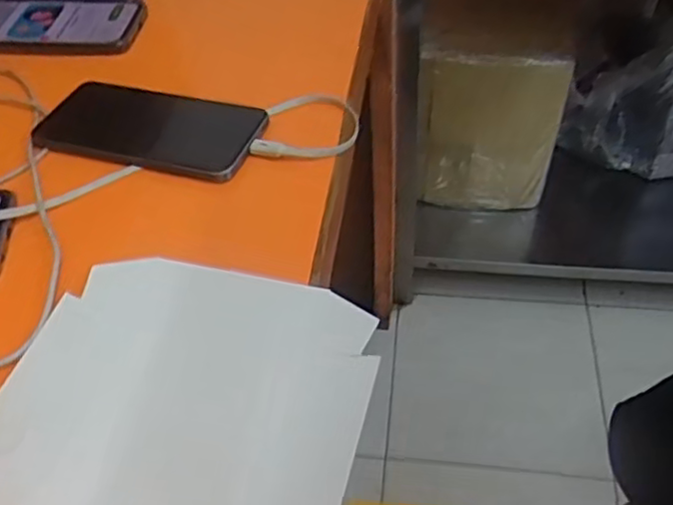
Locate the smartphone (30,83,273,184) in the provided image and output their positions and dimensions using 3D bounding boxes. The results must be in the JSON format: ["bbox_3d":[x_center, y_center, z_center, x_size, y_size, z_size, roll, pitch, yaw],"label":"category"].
[{"bbox_3d":[-0.137,-0.091,0.495,0.162,0.012,0.076,12,48,15],"label":"smartphone"}]

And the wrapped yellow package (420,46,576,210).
[{"bbox_3d":[0.278,-0.215,1.243,0.259,0.336,0.047,-1,45,6],"label":"wrapped yellow package"}]

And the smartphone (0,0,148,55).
[{"bbox_3d":[-0.262,-0.211,0.613,0.182,0.013,0.086,2,46,5],"label":"smartphone"}]

